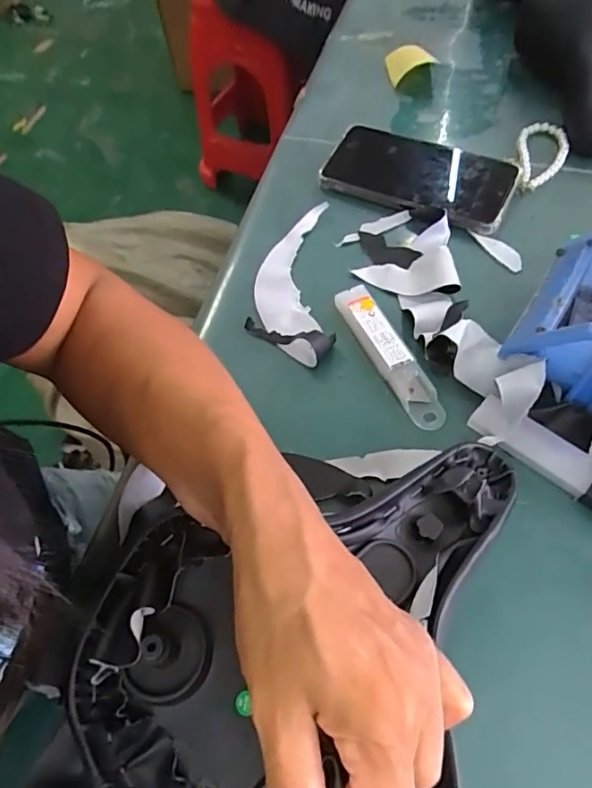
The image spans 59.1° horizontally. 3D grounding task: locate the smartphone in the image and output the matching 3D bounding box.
[{"bbox_3d":[0.108,-0.196,0.467,0.164,0.015,0.080,23,70,19],"label":"smartphone"}]

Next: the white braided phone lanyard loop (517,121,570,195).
[{"bbox_3d":[0.226,-0.219,0.482,0.045,0.015,0.099,16,61,12],"label":"white braided phone lanyard loop"}]

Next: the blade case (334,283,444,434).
[{"bbox_3d":[0.067,-0.030,0.378,0.026,0.013,0.126,-22,61,-10],"label":"blade case"}]

